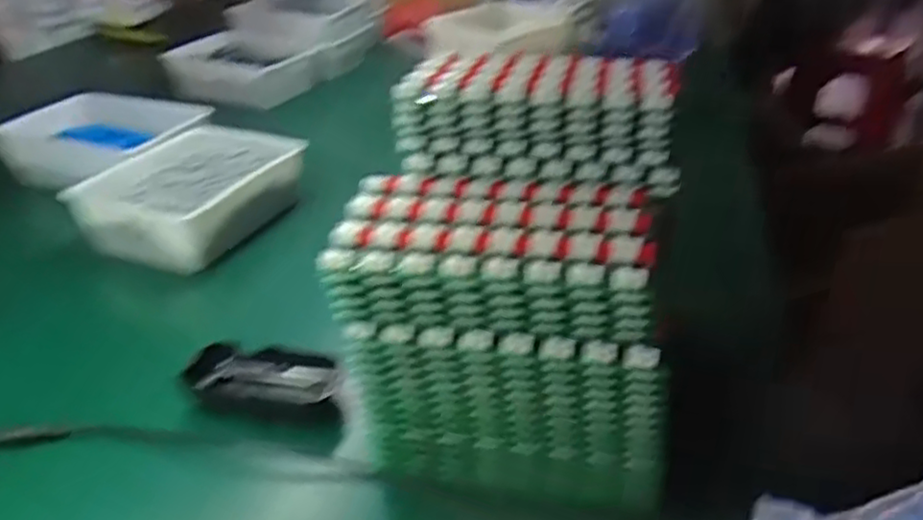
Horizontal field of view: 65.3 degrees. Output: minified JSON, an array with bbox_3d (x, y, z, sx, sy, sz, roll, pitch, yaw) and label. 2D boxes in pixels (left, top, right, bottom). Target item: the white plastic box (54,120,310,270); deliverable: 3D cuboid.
[{"bbox_3d":[-0.268,-0.072,0.732,0.150,0.059,0.198,11,32,17],"label":"white plastic box"}]

